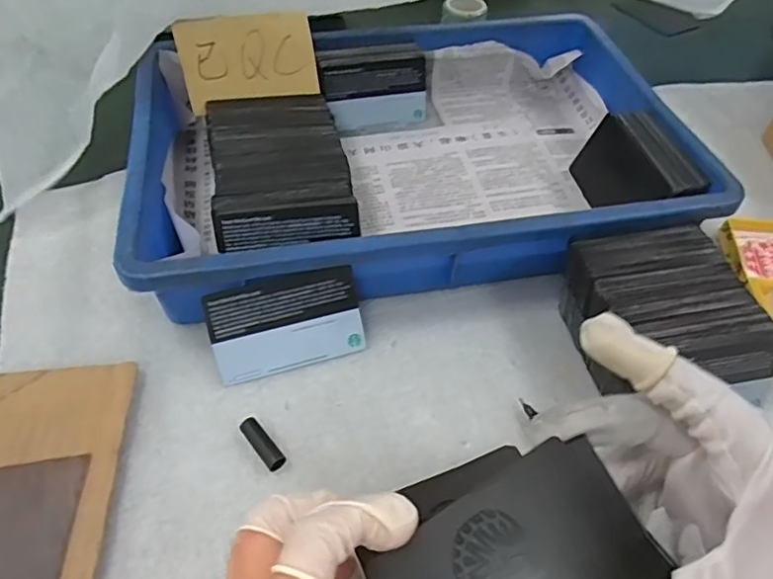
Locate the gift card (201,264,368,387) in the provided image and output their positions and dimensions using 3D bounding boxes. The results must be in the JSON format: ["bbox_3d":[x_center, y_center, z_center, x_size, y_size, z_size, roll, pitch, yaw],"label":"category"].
[{"bbox_3d":[-0.057,0.020,0.333,0.084,0.055,0.004,-14,15,-13],"label":"gift card"}]

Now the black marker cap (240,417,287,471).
[{"bbox_3d":[-0.065,0.082,0.305,0.010,0.009,0.032,-32,59,-26],"label":"black marker cap"}]

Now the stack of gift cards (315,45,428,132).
[{"bbox_3d":[-0.009,-0.165,0.477,0.085,0.062,0.009,-9,31,-6],"label":"stack of gift cards"}]

